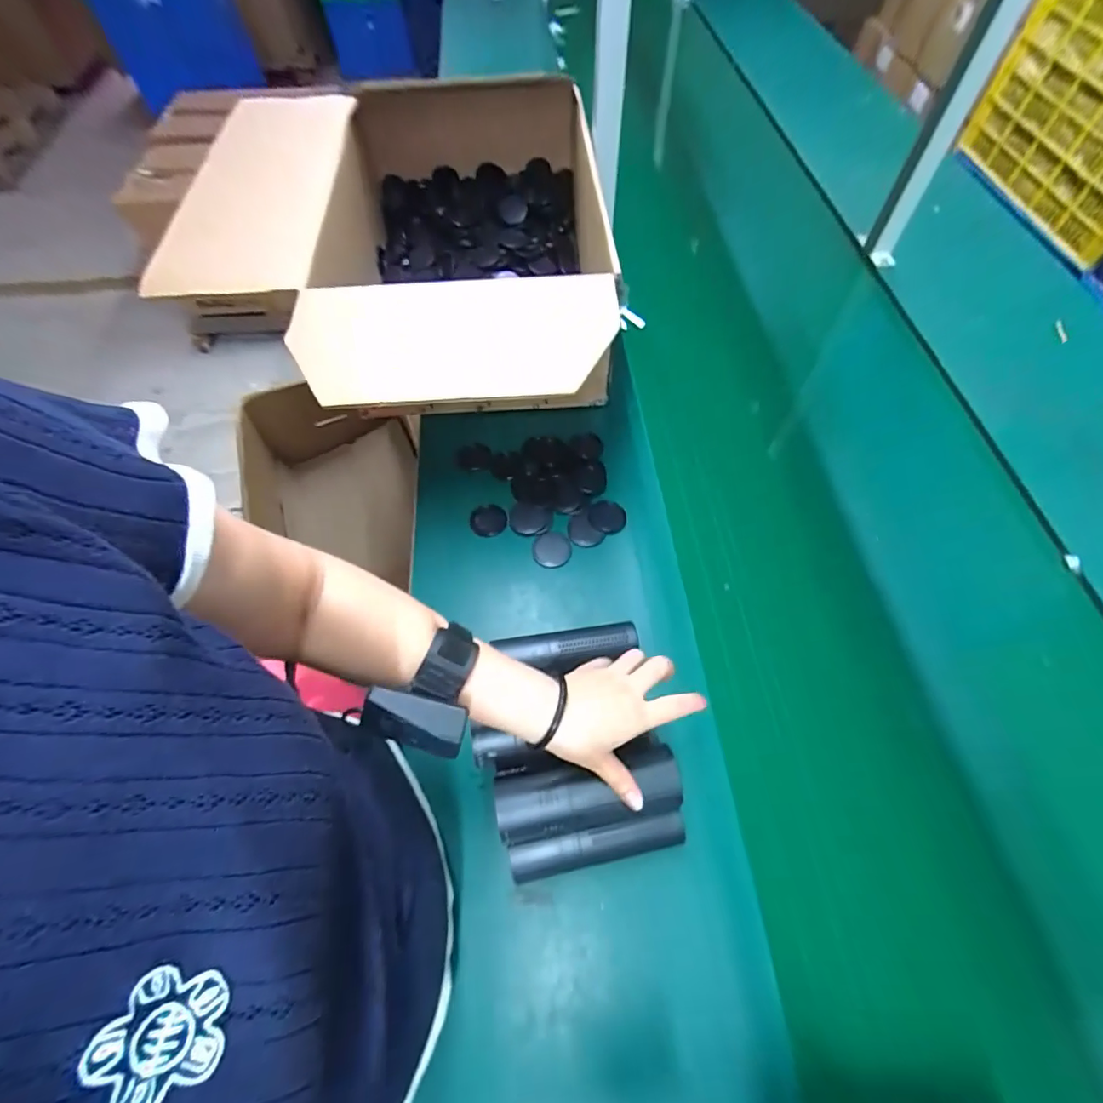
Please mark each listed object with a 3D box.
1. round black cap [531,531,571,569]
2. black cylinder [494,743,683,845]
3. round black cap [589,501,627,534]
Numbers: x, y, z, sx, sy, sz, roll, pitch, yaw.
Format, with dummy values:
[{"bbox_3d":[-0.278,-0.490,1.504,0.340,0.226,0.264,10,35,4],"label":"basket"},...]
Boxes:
[{"bbox_3d":[0.001,-0.002,0.662,0.050,0.006,0.050,-1,60,1],"label":"round black cap"},{"bbox_3d":[0.034,0.219,0.458,0.162,0.047,0.052,-8,60,-6],"label":"black cylinder"},{"bbox_3d":[0.075,-0.046,0.685,0.050,0.009,0.047,-1,60,1],"label":"round black cap"}]

